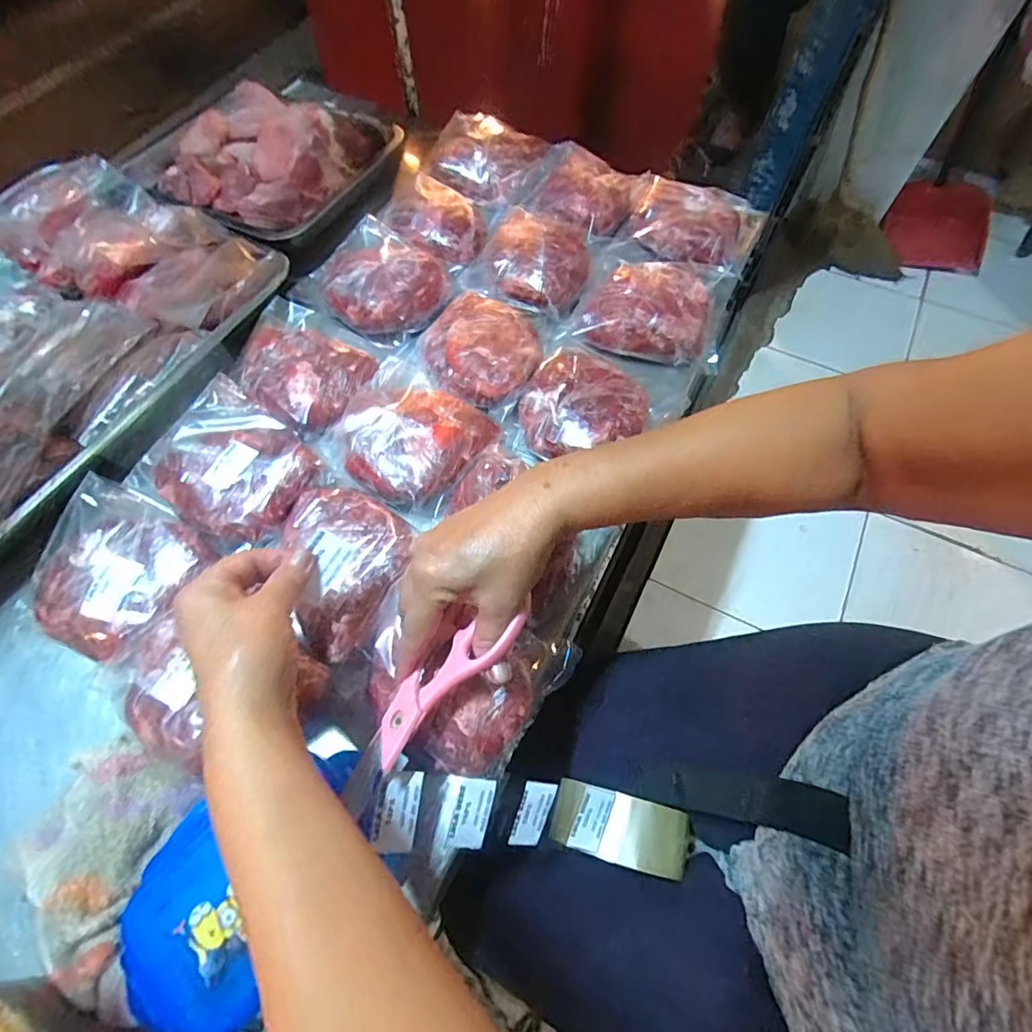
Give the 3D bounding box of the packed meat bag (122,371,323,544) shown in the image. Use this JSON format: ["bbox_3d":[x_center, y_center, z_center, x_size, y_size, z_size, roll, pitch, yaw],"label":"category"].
[{"bbox_3d":[-0.260,-0.045,0.468,0.147,0.035,0.122,35,68,16],"label":"packed meat bag"}]

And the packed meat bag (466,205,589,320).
[{"bbox_3d":[0.022,-0.283,0.578,0.121,0.037,0.110,23,65,11],"label":"packed meat bag"}]

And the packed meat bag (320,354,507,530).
[{"bbox_3d":[-0.097,-0.074,0.485,0.140,0.042,0.131,28,66,13],"label":"packed meat bag"}]

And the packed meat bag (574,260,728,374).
[{"bbox_3d":[0.145,-0.236,0.566,0.145,0.049,0.140,11,63,5],"label":"packed meat bag"}]

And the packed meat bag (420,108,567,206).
[{"bbox_3d":[-0.038,-0.469,0.686,0.162,0.046,0.135,21,65,10],"label":"packed meat bag"}]

